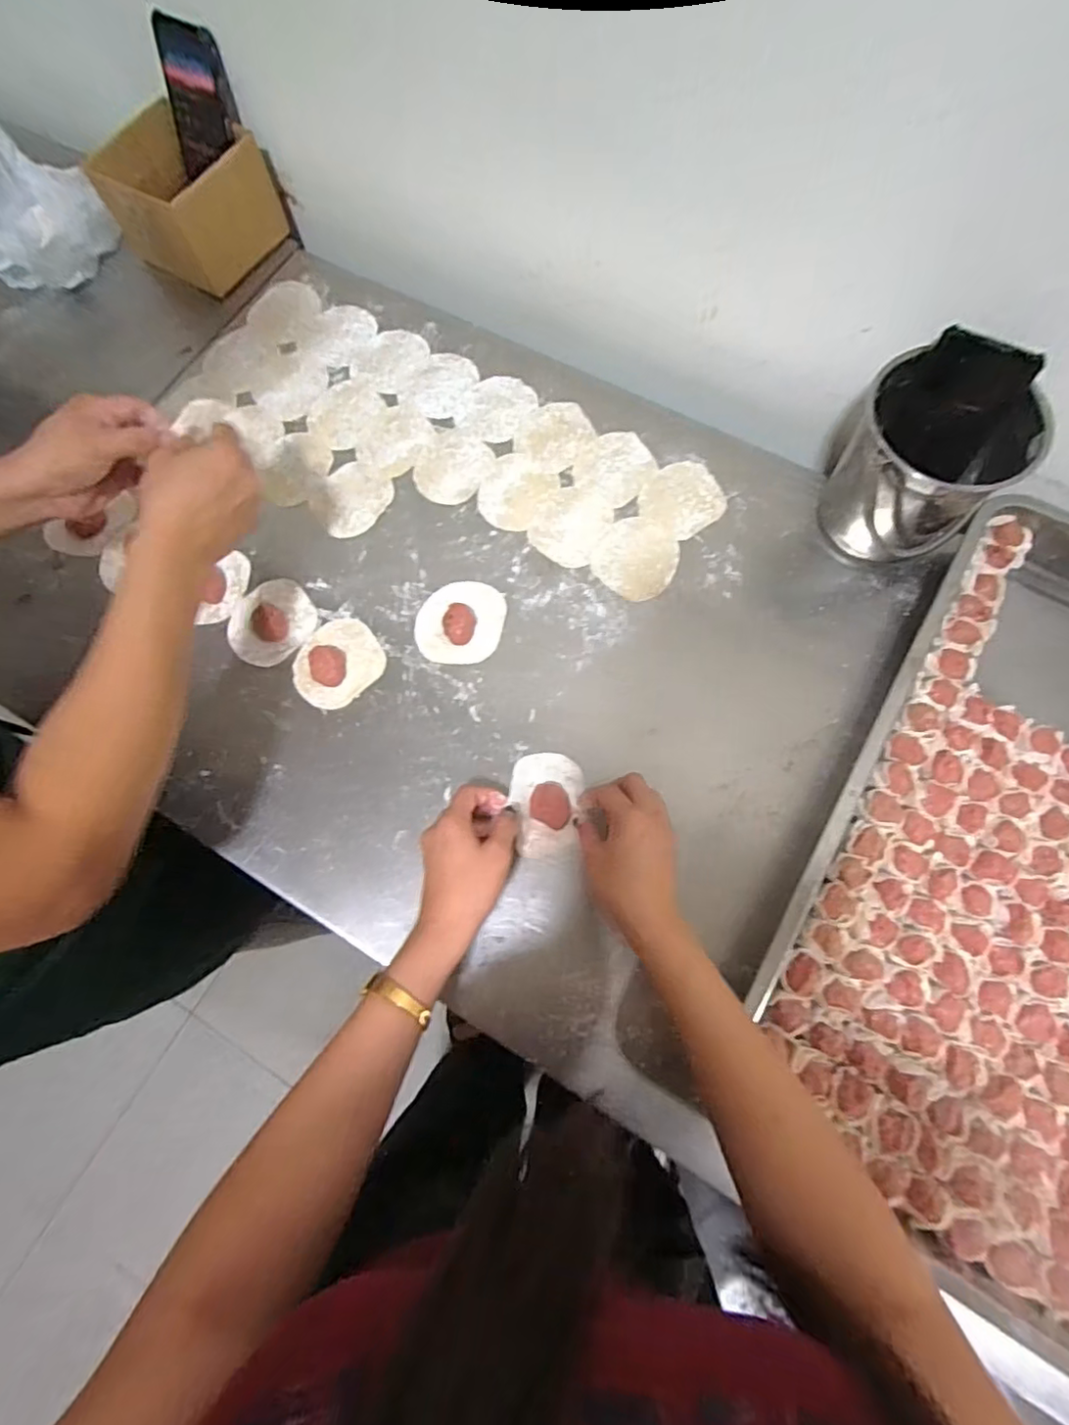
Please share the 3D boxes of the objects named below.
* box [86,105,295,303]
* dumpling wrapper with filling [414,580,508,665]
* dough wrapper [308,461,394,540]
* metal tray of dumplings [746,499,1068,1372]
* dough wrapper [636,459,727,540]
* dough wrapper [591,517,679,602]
[{"bbox_3d":[-0.386,-0.576,0.685,0.136,0.098,0.137,32,77,10],"label":"box"},{"bbox_3d":[-0.072,-0.089,0.576,0.081,0.025,0.082,0,74,1],"label":"dumpling wrapper with filling"},{"bbox_3d":[-0.185,-0.219,0.623,0.081,0.004,0.076,1,75,-3],"label":"dough wrapper"},{"bbox_3d":[0.440,0.128,0.482,0.401,0.055,0.618,29,76,9],"label":"metal tray of dumplings"},{"bbox_3d":[0.153,-0.217,0.615,0.076,0.004,0.081,0,74,1],"label":"dough wrapper"},{"bbox_3d":[0.100,-0.151,0.590,0.081,0.004,0.081,0,74,1],"label":"dough wrapper"}]

